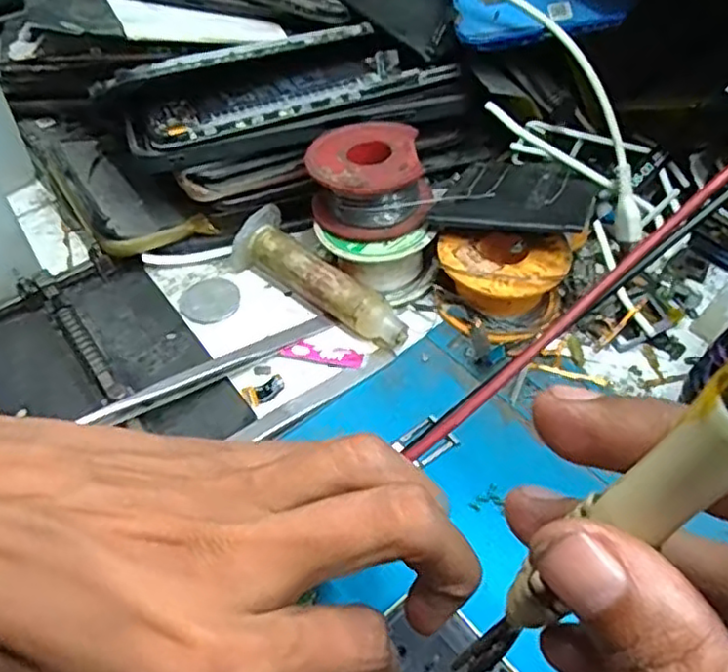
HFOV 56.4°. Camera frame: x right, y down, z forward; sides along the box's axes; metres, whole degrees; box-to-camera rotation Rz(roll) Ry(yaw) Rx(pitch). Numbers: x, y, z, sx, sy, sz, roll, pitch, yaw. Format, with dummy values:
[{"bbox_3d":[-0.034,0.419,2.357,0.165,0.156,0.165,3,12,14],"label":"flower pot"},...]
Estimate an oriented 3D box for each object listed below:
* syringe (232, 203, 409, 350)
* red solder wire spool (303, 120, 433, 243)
[{"bbox_3d":[-0.021,-0.022,0.291,0.026,0.022,0.088,-35,58,-25],"label":"syringe"},{"bbox_3d":[0.003,-0.066,0.286,0.050,0.027,0.044,4,50,4],"label":"red solder wire spool"}]

